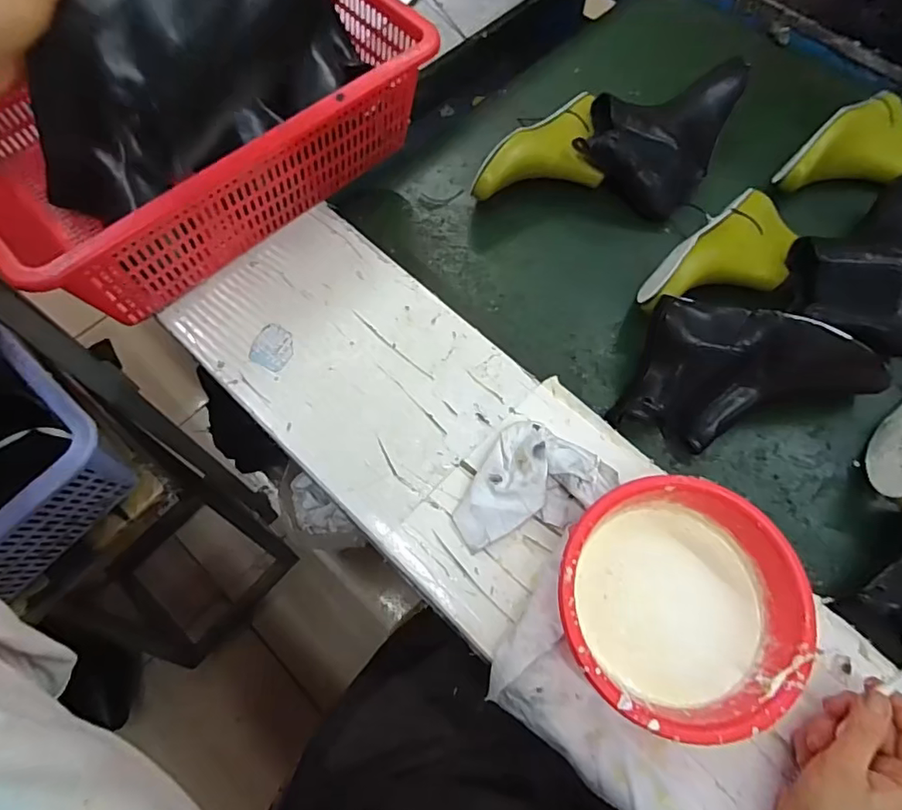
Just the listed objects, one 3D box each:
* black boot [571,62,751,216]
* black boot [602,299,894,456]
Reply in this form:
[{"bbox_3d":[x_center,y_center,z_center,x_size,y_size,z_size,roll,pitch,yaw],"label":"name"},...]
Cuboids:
[{"bbox_3d":[0.277,-0.373,0.719,0.166,0.086,0.241,24,70,9],"label":"black boot"},{"bbox_3d":[0.309,-0.019,0.545,0.241,0.090,0.131,17,69,7],"label":"black boot"}]

